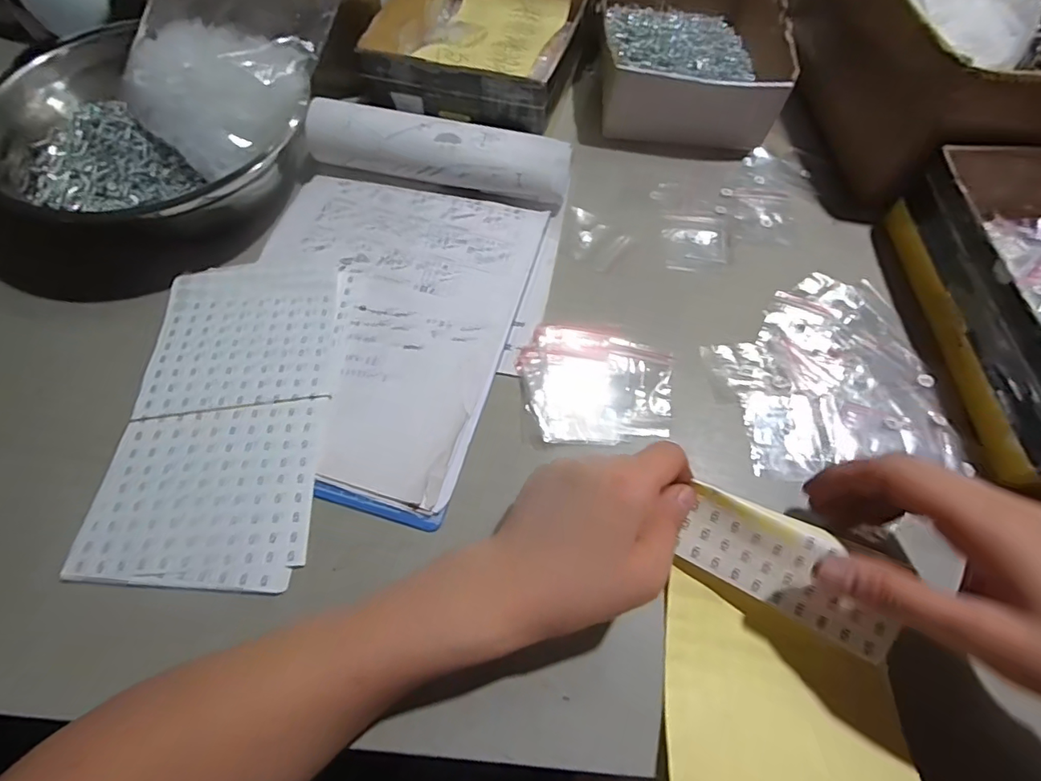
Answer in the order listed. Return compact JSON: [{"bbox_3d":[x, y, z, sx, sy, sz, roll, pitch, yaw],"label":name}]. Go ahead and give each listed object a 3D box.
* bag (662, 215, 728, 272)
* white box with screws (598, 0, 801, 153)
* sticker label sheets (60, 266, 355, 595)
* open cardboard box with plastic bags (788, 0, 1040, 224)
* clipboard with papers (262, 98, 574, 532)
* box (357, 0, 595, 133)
[{"bbox_3d":[0.150,-0.127,0.436,0.054,0.005,0.057,4,62,2],"label":"bag"},{"bbox_3d":[0.172,-0.366,0.530,0.176,0.065,0.257,10,63,5],"label":"white box with screws"},{"bbox_3d":[-0.193,0.010,0.341,0.130,0.013,0.226,2,62,1],"label":"sticker label sheets"},{"bbox_3d":[0.423,-0.329,0.466,0.279,0.143,0.322,1,62,0],"label":"open cardboard box with plastic bags"},{"bbox_3d":[-0.096,-0.077,0.367,0.221,0.043,0.310,10,63,5],"label":"clipboard with papers"},{"bbox_3d":[-0.026,-0.368,0.517,0.183,0.063,0.272,15,63,7],"label":"box"}]

